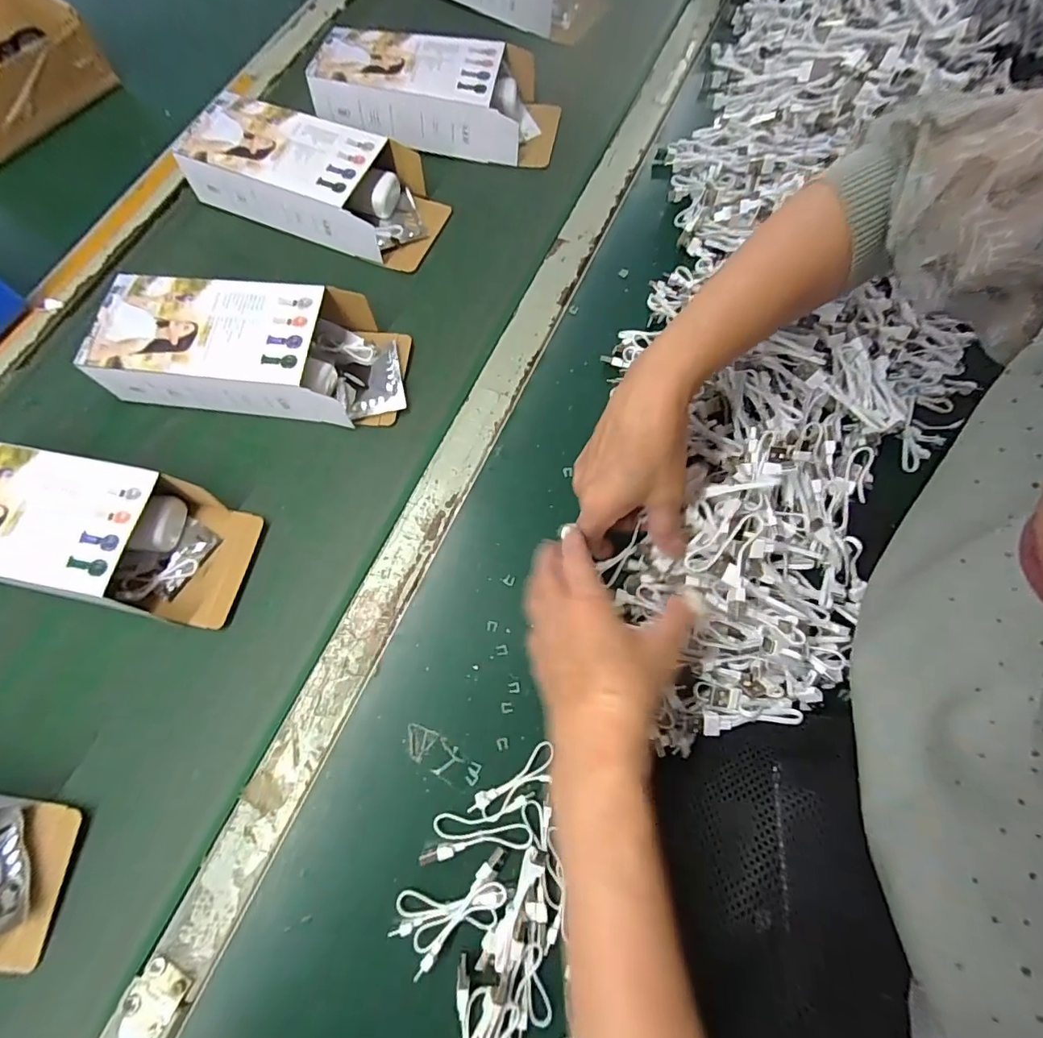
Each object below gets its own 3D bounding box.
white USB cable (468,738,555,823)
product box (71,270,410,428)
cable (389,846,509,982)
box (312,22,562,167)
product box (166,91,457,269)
[{"bbox_3d":[-0.005,0.181,0.333,0.066,0.005,0.022,-34,76,-11],"label":"white USB cable"},{"bbox_3d":[-0.235,-0.150,0.434,0.254,0.064,0.110,4,71,5],"label":"product box"},{"bbox_3d":[-0.042,0.243,0.305,0.078,0.015,0.038,-25,75,-9],"label":"cable"},{"bbox_3d":[-0.090,-0.459,0.532,0.255,0.066,0.108,12,72,8],"label":"box"},{"bbox_3d":[-0.206,-0.344,0.498,0.250,0.065,0.109,18,72,10],"label":"product box"}]

